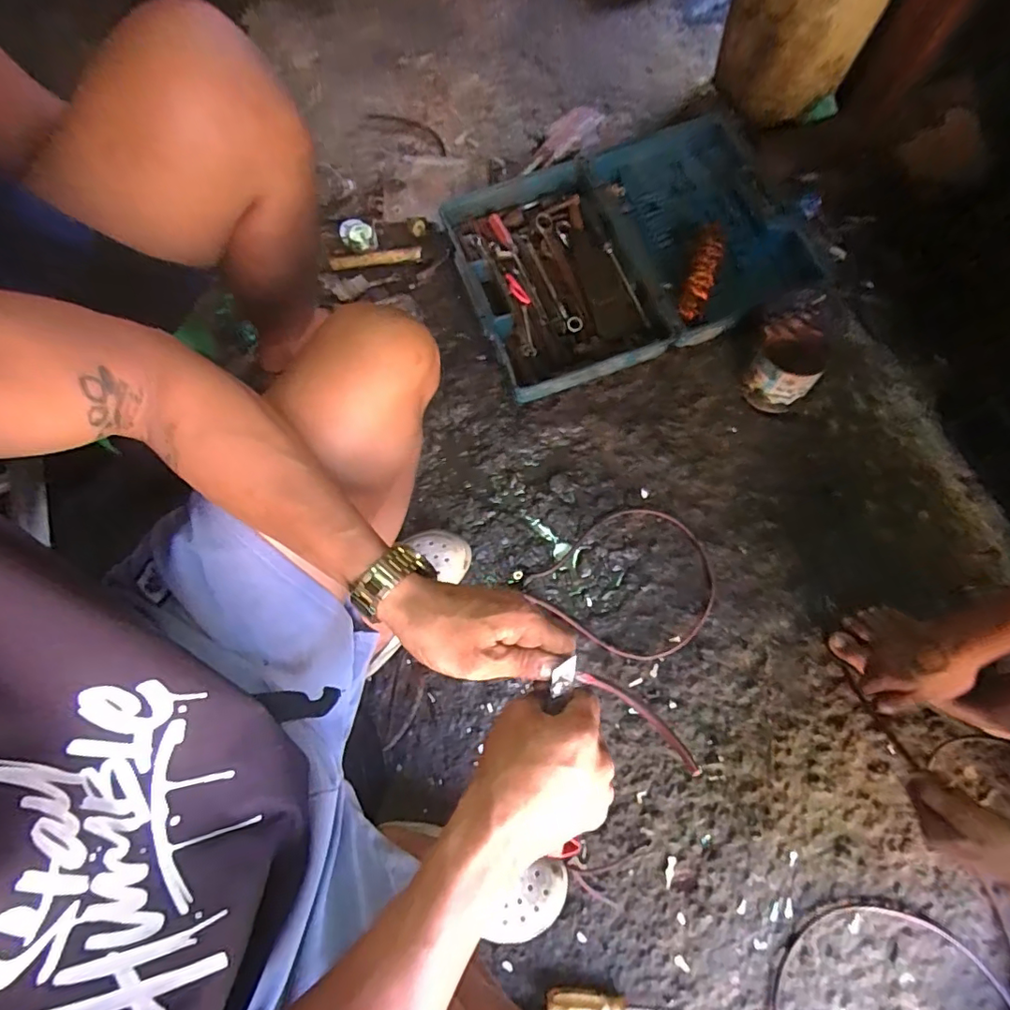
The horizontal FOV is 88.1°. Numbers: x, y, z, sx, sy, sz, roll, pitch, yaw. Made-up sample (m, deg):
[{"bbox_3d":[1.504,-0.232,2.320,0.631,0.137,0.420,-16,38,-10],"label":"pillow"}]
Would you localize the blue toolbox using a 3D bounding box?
[{"bbox_3d":[0.221,-0.470,0.953,0.598,0.092,0.437,-19,72,-6],"label":"blue toolbox"}]

